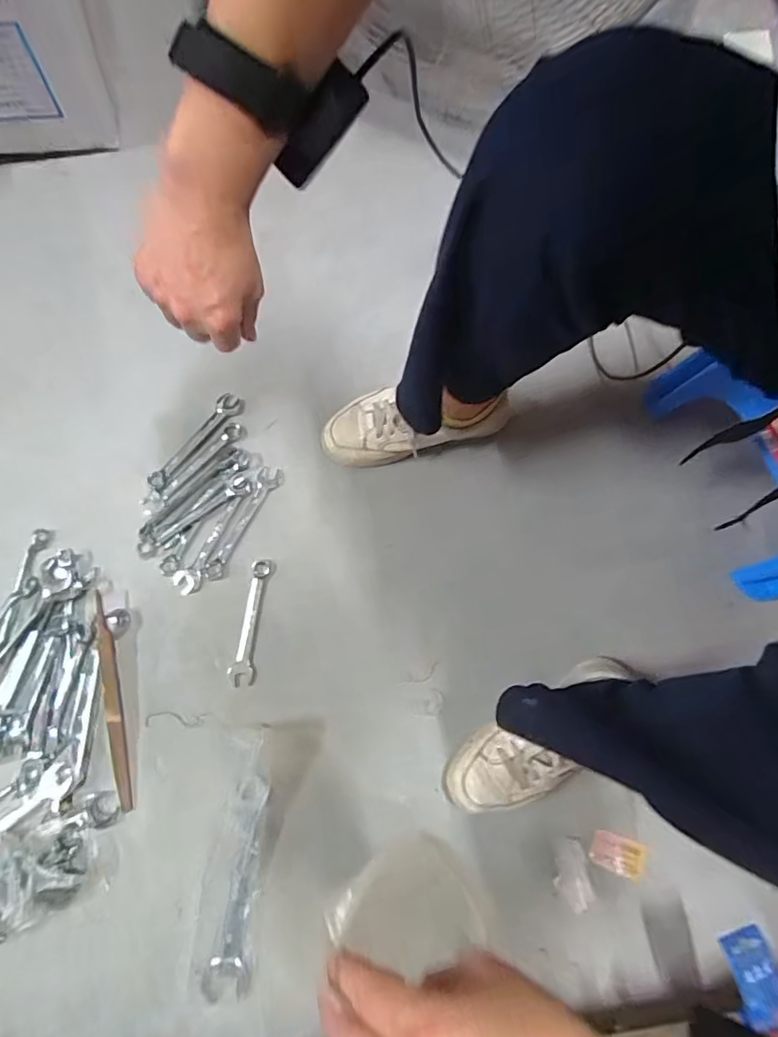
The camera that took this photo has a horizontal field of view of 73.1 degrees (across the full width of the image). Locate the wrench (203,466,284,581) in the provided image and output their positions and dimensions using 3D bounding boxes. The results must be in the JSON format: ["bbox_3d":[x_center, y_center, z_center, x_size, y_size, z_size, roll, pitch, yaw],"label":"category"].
[{"bbox_3d":[-0.179,0.005,0.643,0.031,0.004,0.154,26,79,5],"label":"wrench"}]

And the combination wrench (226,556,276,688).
[{"bbox_3d":[-0.163,0.121,0.620,0.031,0.007,0.147,8,78,2],"label":"combination wrench"}]

